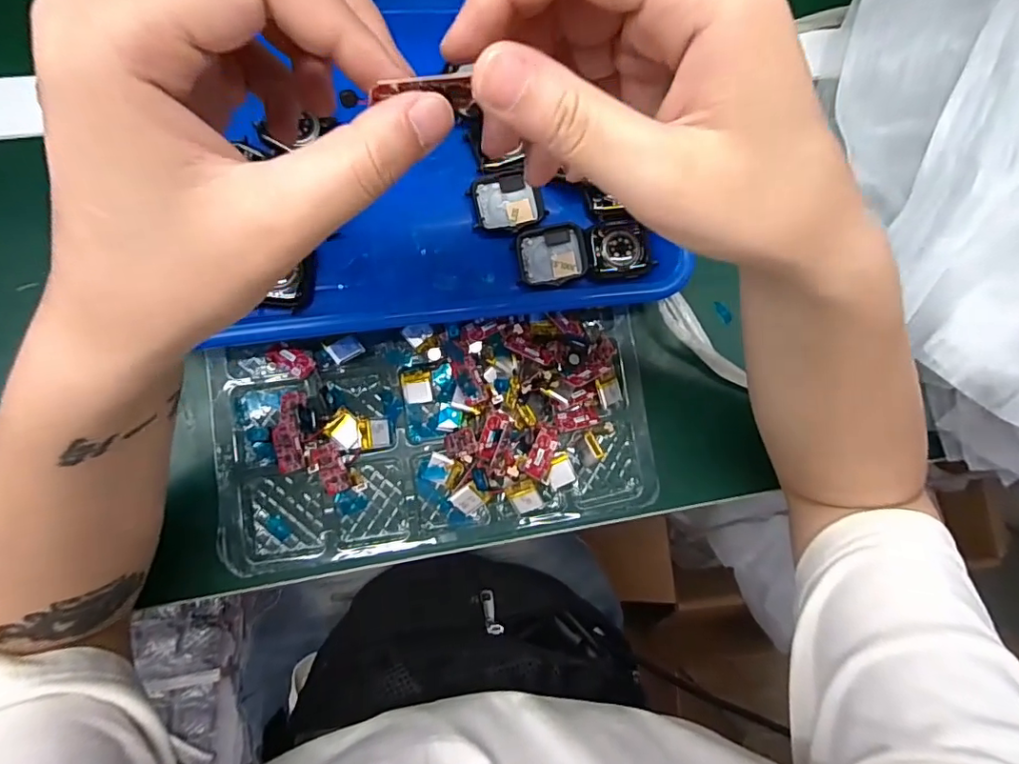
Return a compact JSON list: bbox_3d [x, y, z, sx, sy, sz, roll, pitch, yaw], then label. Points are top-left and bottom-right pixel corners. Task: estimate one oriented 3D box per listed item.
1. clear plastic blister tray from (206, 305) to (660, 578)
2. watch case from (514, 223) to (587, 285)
[{"bbox_3d":[-0.042,0.031,0.324,0.257,0.034,0.132,-7,83,-7],"label":"clear plastic blister tray"},{"bbox_3d":[0.027,-0.080,0.335,0.043,0.009,0.038,-8,84,-7],"label":"watch case"}]

